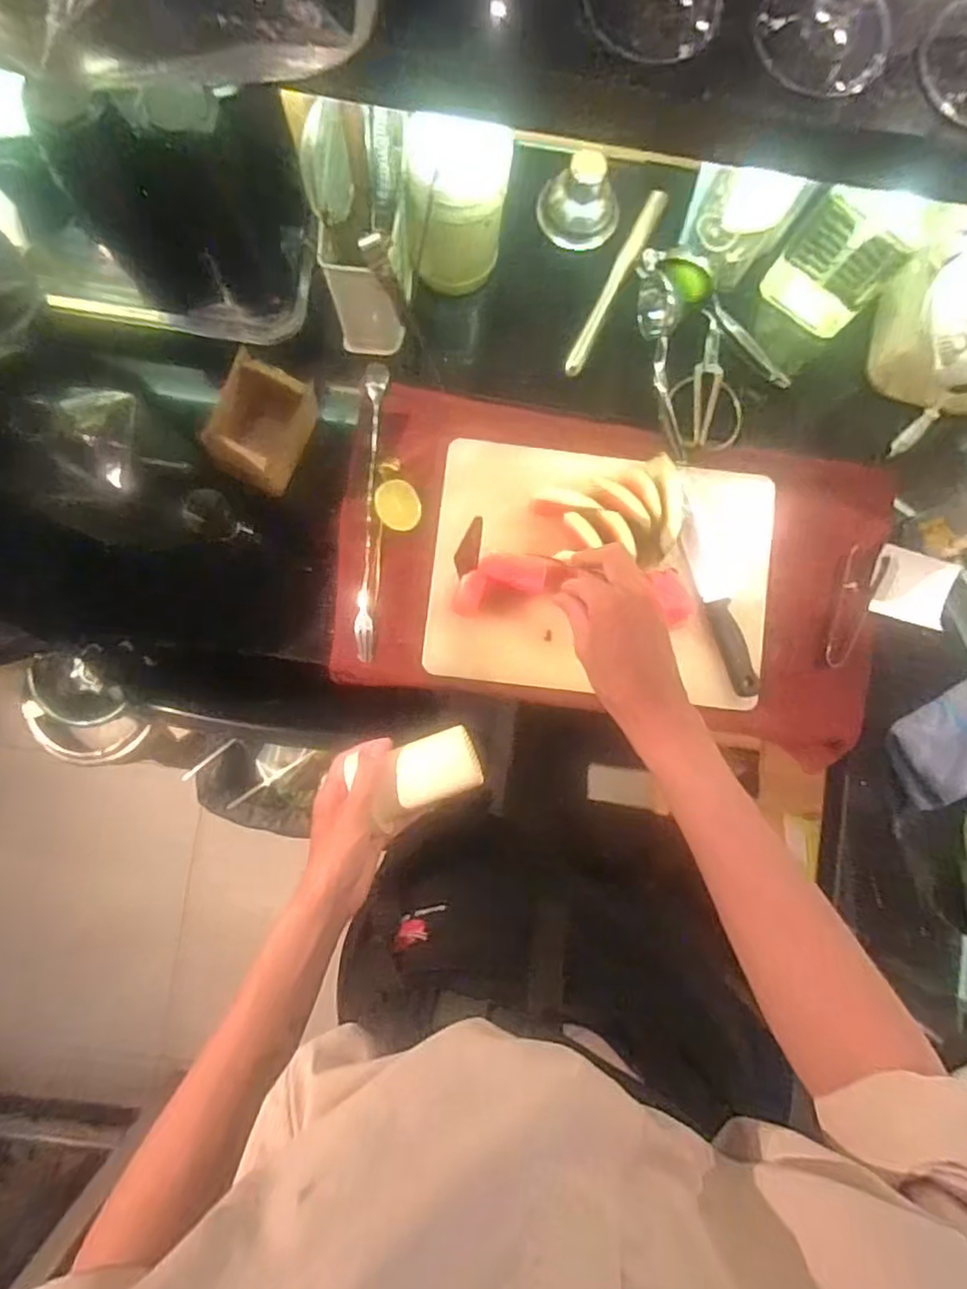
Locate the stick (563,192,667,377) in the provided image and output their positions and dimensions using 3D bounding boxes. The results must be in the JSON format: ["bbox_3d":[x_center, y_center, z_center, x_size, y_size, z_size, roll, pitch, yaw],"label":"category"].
[{"bbox_3d":[0.139,-0.382,0.700,0.019,0.020,0.214,27,85,0],"label":"stick"}]

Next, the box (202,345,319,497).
[{"bbox_3d":[-0.215,-0.209,0.650,0.072,0.083,0.109,24,85,0],"label":"box"}]

